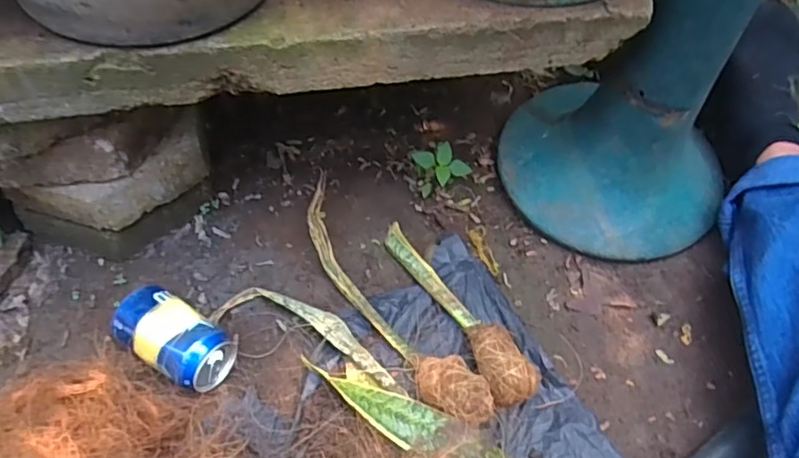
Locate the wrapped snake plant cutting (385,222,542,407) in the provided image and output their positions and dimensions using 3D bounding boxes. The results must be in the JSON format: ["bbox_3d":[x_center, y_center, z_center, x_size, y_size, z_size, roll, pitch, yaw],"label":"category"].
[{"bbox_3d":[0.062,0.077,0.623,0.057,0.039,0.247,-26,60,-18],"label":"wrapped snake plant cutting"}]

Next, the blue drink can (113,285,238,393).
[{"bbox_3d":[-0.221,0.111,0.573,0.113,0.064,0.064,30,59,17],"label":"blue drink can"}]

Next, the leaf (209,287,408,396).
[{"bbox_3d":[-0.091,0.110,0.606,0.216,0.020,0.050,19,57,11],"label":"leaf"}]

